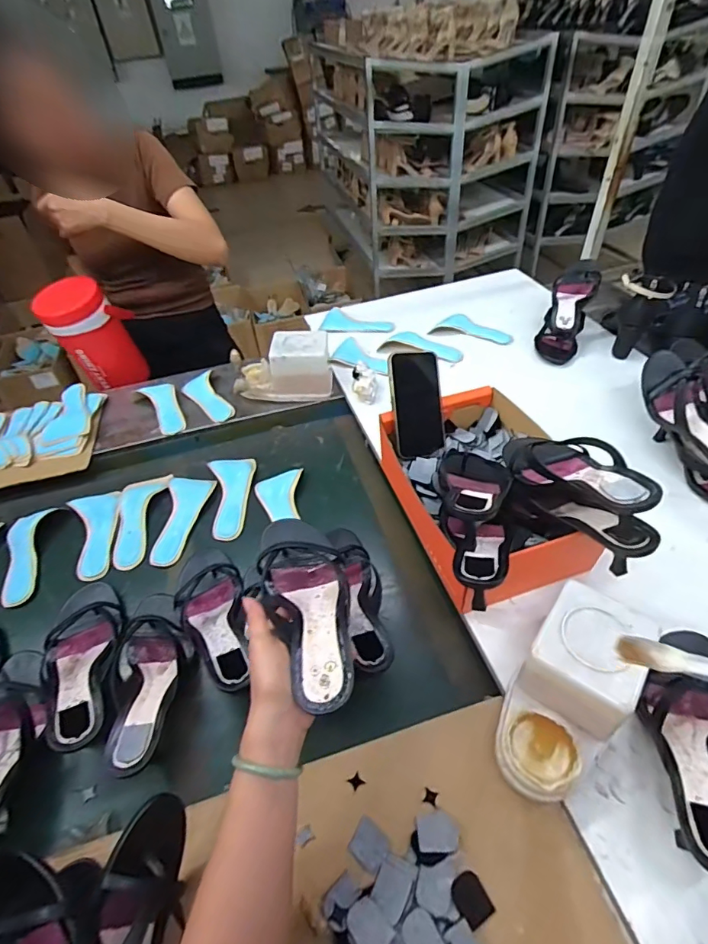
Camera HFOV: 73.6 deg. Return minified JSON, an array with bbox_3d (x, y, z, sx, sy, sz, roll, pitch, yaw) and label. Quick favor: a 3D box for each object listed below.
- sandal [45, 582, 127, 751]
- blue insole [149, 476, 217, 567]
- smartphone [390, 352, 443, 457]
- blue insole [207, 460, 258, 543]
[{"bbox_3d":[-0.339,0.231,0.592,0.086,0.048,0.237,-20,34,-15],"label":"sandal"},{"bbox_3d":[-0.277,0.072,0.777,0.079,0.010,0.175,-5,45,0],"label":"blue insole"},{"bbox_3d":[0.098,-0.102,0.713,0.078,0.154,0.012,-5,6,-11],"label":"smartphone"},{"bbox_3d":[-0.201,0.041,0.800,0.073,0.008,0.165,-9,46,-8],"label":"blue insole"}]

